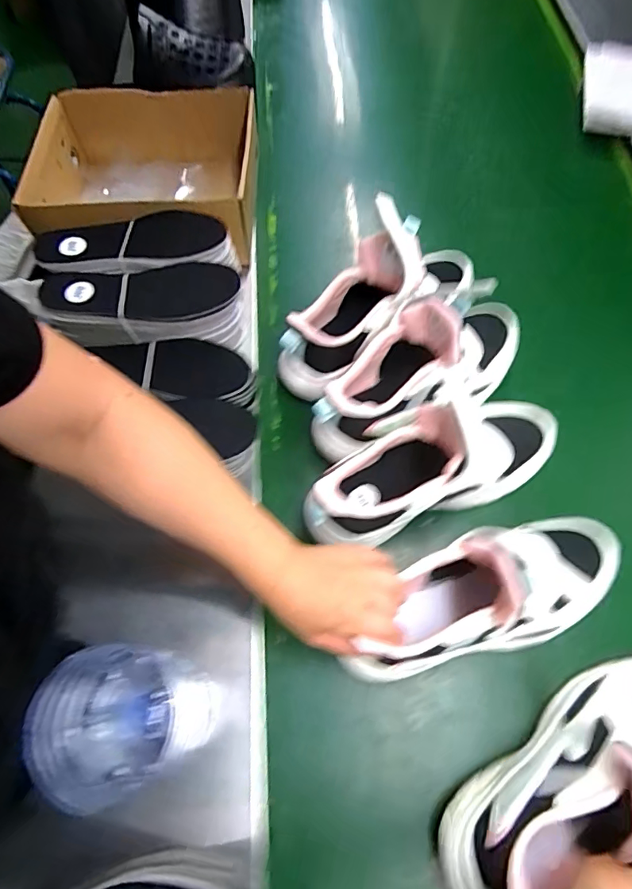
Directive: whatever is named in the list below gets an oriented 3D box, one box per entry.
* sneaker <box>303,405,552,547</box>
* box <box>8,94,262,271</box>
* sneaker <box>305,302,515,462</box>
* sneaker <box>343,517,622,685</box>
[{"bbox_3d":[0.114,0.006,0.462,0.263,0.121,0.097,-18,62,-20],"label":"sneaker"},{"bbox_3d":[-0.209,-0.339,0.617,0.256,0.086,0.237,-1,63,3],"label":"box"},{"bbox_3d":[0.101,-0.079,0.495,0.279,0.116,0.098,-37,66,-14],"label":"sneaker"},{"bbox_3d":[0.150,0.123,0.407,0.262,0.128,0.087,-21,63,-7],"label":"sneaker"}]

